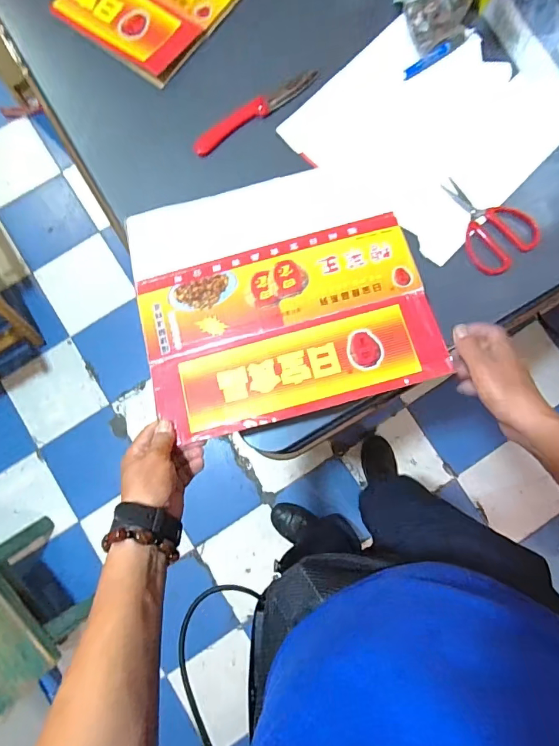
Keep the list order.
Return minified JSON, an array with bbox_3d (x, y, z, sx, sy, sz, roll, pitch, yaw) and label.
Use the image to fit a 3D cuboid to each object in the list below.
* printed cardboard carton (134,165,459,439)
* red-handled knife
[{"bbox_3d":[-0.003,-0.097,0.523,0.325,0.010,0.295,-14,76,1],"label":"printed cardboard carton"},{"bbox_3d":[-0.034,-0.368,0.611,0.202,0.009,0.035,-35,84,-4],"label":"red-handled knife"}]

